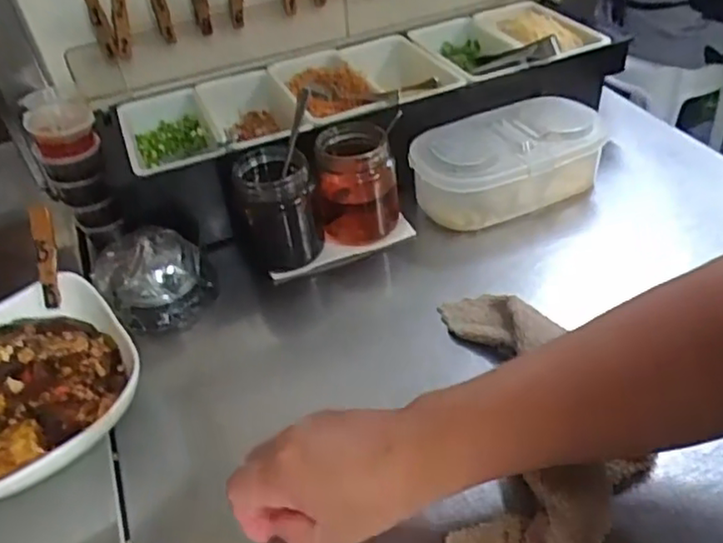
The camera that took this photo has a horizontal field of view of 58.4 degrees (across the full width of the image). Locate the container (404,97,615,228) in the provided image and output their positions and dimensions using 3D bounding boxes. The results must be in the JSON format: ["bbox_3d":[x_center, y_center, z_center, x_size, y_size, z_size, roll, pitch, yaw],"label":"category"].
[{"bbox_3d":[0.128,-0.096,0.564,0.171,0.055,0.095,-20,44,-15],"label":"container"}]

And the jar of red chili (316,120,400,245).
[{"bbox_3d":[-0.001,-0.076,0.540,0.062,0.090,0.062,-4,42,3],"label":"jar of red chili"}]

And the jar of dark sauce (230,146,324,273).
[{"bbox_3d":[-0.068,-0.050,0.529,0.066,0.083,0.064,-4,42,3],"label":"jar of dark sauce"}]

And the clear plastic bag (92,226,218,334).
[{"bbox_3d":[-0.161,0.003,0.507,0.084,0.054,0.080,-25,44,-19],"label":"clear plastic bag"}]

